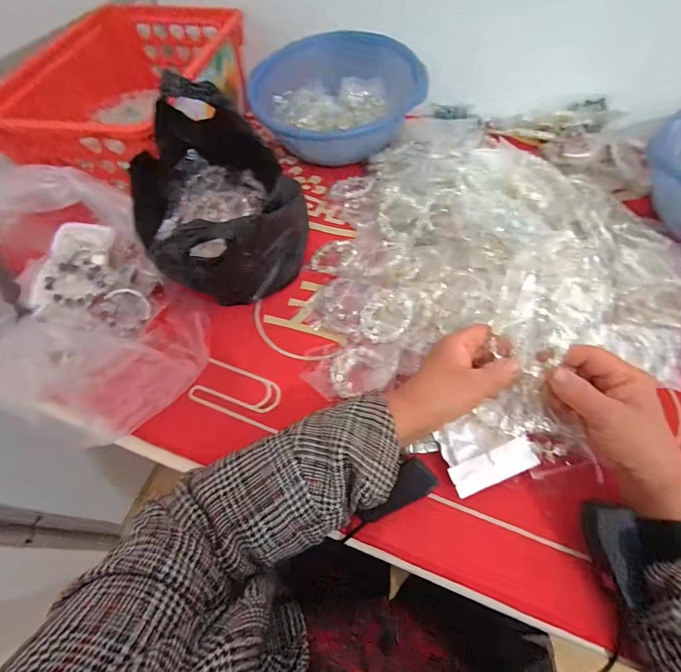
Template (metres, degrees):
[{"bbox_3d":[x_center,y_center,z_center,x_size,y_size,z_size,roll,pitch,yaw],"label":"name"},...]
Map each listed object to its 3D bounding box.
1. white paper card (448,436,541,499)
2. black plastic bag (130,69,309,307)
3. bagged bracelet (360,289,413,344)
[{"bbox_3d":[0.137,0.115,0.316,0.079,0.004,0.025,-21,74,-6],"label":"white paper card"},{"bbox_3d":[-0.136,-0.151,0.401,0.203,0.189,0.187,35,65,22],"label":"black plastic bag"},{"bbox_3d":[0.053,-0.022,0.395,0.057,0.022,0.063,-5,65,29],"label":"bagged bracelet"}]

